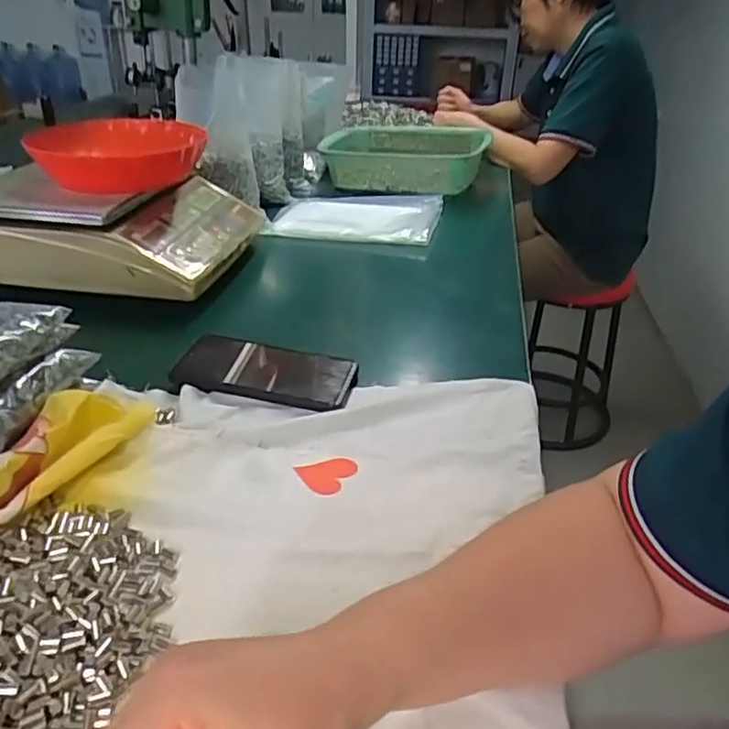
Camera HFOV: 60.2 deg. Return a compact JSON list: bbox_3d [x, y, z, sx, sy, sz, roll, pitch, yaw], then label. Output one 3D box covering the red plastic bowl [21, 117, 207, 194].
[{"bbox_3d":[-0.301,-0.262,0.789,0.195,0.063,0.169,-4,32,-11],"label":"red plastic bowl"}]

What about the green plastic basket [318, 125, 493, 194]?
[{"bbox_3d":[0.072,-0.373,1.153,0.291,0.086,0.220,16,34,21],"label":"green plastic basket"}]

